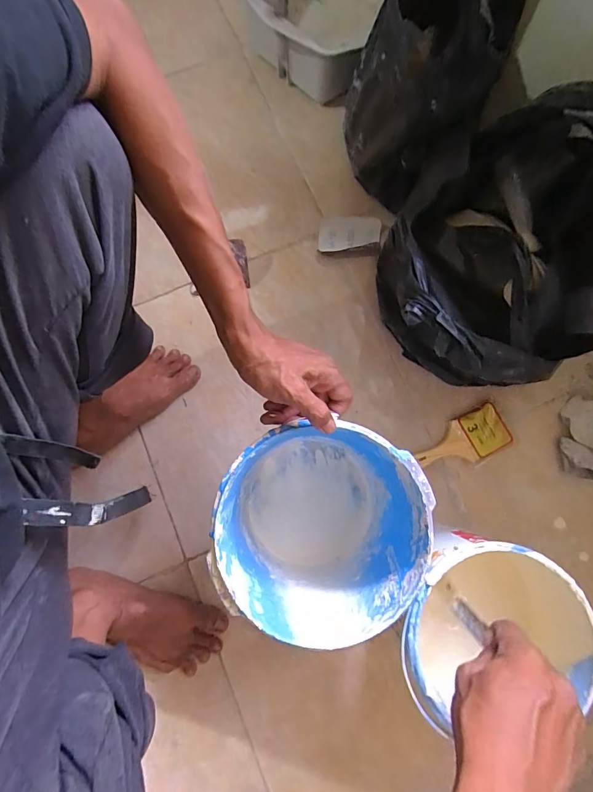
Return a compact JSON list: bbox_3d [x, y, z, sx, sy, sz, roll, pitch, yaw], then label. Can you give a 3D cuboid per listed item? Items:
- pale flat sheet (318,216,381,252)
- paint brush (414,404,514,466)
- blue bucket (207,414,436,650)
[{"bbox_3d":[0.086,-0.267,0.641,0.101,0.021,0.062,-3,79,1],"label":"pale flat sheet"},{"bbox_3d":[0.244,0.069,0.576,0.138,0.018,0.066,-25,80,-3],"label":"paint brush"},{"bbox_3d":[0.028,0.146,0.463,0.203,0.206,0.200,0,79,1],"label":"blue bucket"}]

